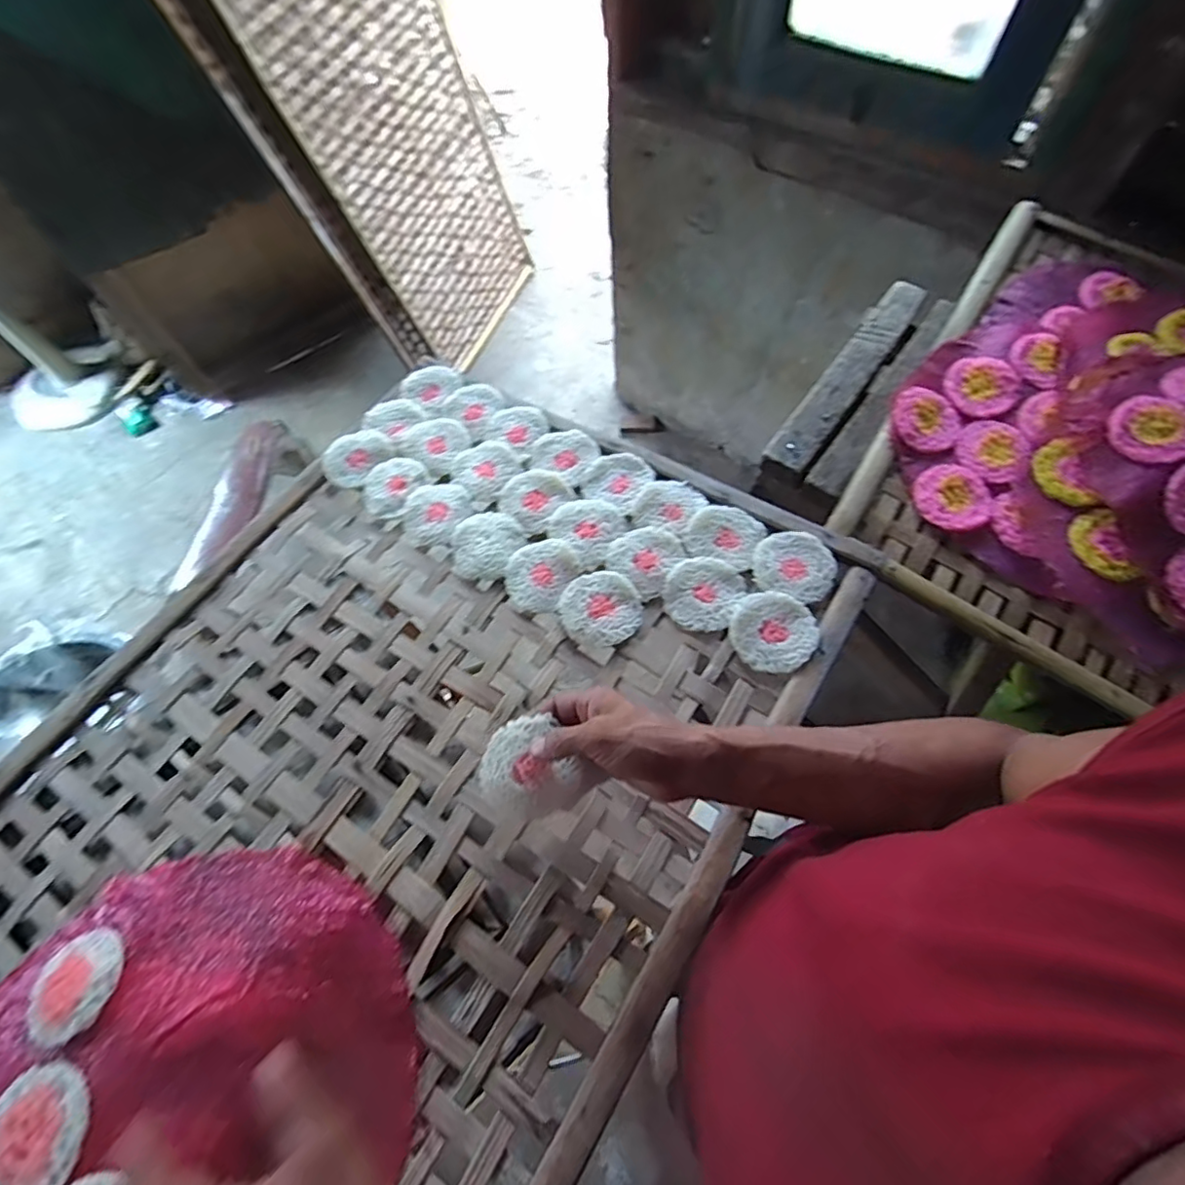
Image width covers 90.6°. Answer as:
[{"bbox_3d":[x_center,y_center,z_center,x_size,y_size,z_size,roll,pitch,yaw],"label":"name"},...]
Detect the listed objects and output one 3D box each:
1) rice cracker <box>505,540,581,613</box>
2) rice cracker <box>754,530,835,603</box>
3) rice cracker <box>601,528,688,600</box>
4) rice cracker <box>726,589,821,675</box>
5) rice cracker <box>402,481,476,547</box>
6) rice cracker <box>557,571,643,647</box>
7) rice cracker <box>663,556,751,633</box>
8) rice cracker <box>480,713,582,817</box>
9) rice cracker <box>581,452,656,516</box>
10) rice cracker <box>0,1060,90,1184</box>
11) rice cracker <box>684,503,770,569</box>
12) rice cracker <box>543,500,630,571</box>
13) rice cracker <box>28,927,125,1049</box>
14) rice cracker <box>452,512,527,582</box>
[{"bbox_3d":[-0.054,-0.021,0.590,0.068,0.007,0.074,-1,65,3],"label":"rice cracker"},{"bbox_3d":[0.199,-0.028,0.578,0.075,0.008,0.071,16,66,10],"label":"rice cracker"},{"bbox_3d":[0.054,-0.037,0.591,0.071,0.004,0.071,40,73,19],"label":"rice cracker"},{"bbox_3d":[0.169,0.035,0.550,0.075,0.008,0.077,-1,65,3],"label":"rice cracker"},{"bbox_3d":[-0.171,-0.088,0.639,0.074,0.010,0.078,-1,65,3],"label":"rice cracker"},{"bbox_3d":[0.007,0.015,0.572,0.075,0.009,0.077,-1,65,3],"label":"rice cracker"},{"bbox_3d":[0.108,-0.001,0.572,0.072,0.004,0.075,32,70,17],"label":"rice cracker"},{"bbox_3d":[-0.051,0.137,0.457,0.067,0.019,0.070,-1,65,3],"label":"rice cracker"},{"bbox_3d":[0.027,-0.124,0.642,0.067,0.011,0.071,31,70,16],"label":"rice cracker"},{"bbox_3d":[-0.388,0.376,0.406,0.076,0.020,0.078,-1,65,3],"label":"rice cracker"},{"bbox_3d":[0.135,-0.060,0.601,0.073,0.004,0.070,23,68,14],"label":"rice cracker"},{"bbox_3d":[-0.004,-0.069,0.612,0.071,0.012,0.076,-41,69,-15],"label":"rice cracker"},{"bbox_3d":[-0.395,0.300,0.449,0.070,0.012,0.070,-27,48,-11],"label":"rice cracker"},{"bbox_3d":[-0.113,-0.051,0.614,0.071,0.009,0.077,27,69,15],"label":"rice cracker"}]

